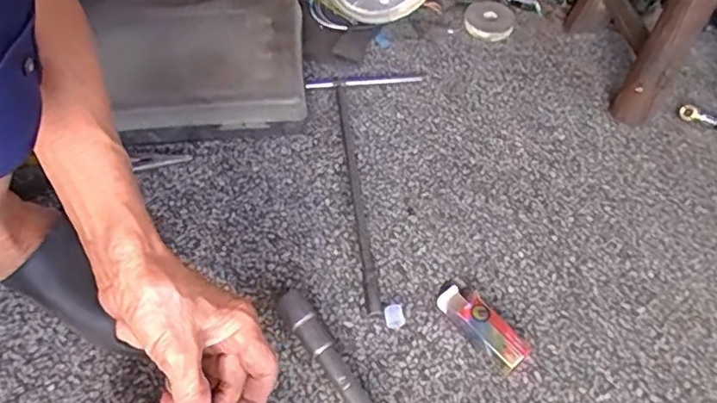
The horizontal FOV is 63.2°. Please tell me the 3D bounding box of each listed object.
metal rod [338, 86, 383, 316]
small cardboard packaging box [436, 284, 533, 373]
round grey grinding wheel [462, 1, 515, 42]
[{"bbox_3d":[-0.002,-0.015,0.581,0.012,0.009,0.274,-4,55,-7],"label":"metal rod"},{"bbox_3d":[0.105,0.105,0.497,0.029,0.022,0.085,-33,63,-24],"label":"small cardboard packaging box"},{"bbox_3d":[0.166,-0.231,0.744,0.063,0.012,0.068,18,55,9],"label":"round grey grinding wheel"}]

